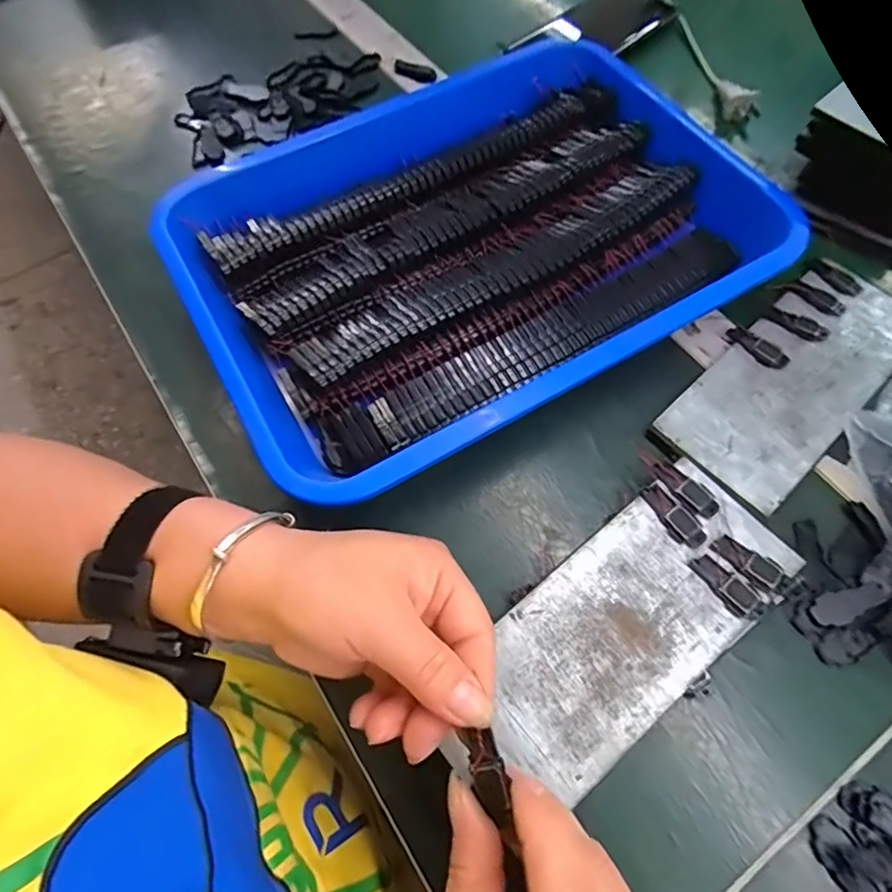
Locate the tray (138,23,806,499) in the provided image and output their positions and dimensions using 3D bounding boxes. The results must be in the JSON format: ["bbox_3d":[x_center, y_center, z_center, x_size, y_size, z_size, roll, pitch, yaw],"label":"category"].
[{"bbox_3d":[0.023,-0.140,0.371,0.378,0.043,0.270,-30,68,-11],"label":"tray"}]

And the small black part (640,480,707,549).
[{"bbox_3d":[0.121,0.037,0.293,0.015,0.004,0.039,-31,68,-12],"label":"small black part"}]

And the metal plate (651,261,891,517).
[{"bbox_3d":[0.221,-0.046,0.344,0.192,0.010,0.079,-40,70,-15],"label":"metal plate"}]

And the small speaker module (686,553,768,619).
[{"bbox_3d":[0.141,0.070,0.276,0.015,0.004,0.036,-34,62,-12],"label":"small speaker module"}]

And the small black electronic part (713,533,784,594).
[{"bbox_3d":[0.153,0.058,0.279,0.033,0.004,0.015,38,72,18],"label":"small black electronic part"}]

